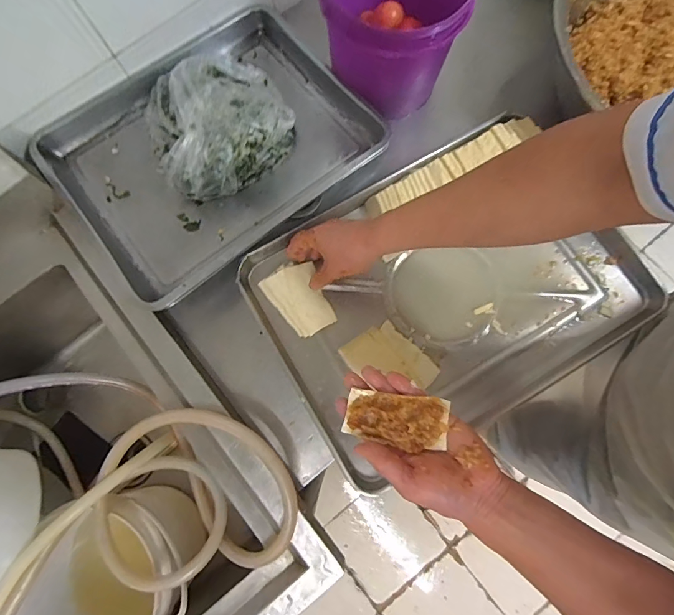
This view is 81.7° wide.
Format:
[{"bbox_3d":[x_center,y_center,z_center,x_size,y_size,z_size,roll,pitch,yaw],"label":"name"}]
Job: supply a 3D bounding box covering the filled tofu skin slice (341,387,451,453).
[{"bbox_3d":[0.063,0.124,0.427,0.108,0.013,0.053,4,77,12],"label":"filled tofu skin slice"}]

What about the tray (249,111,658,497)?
[{"bbox_3d":[0.169,-0.031,0.640,0.562,0.090,0.432,-32,79,-6],"label":"tray"}]

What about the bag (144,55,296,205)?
[{"bbox_3d":[-0.190,-0.303,0.621,0.233,0.110,0.205,-35,79,-6],"label":"bag"}]

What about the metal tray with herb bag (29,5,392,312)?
[{"bbox_3d":[-0.206,-0.276,0.630,0.475,0.120,0.381,-39,79,-7],"label":"metal tray with herb bag"}]

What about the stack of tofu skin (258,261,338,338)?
[{"bbox_3d":[-0.055,-0.017,0.625,0.087,0.020,0.122,-39,79,-7],"label":"stack of tofu skin"}]

